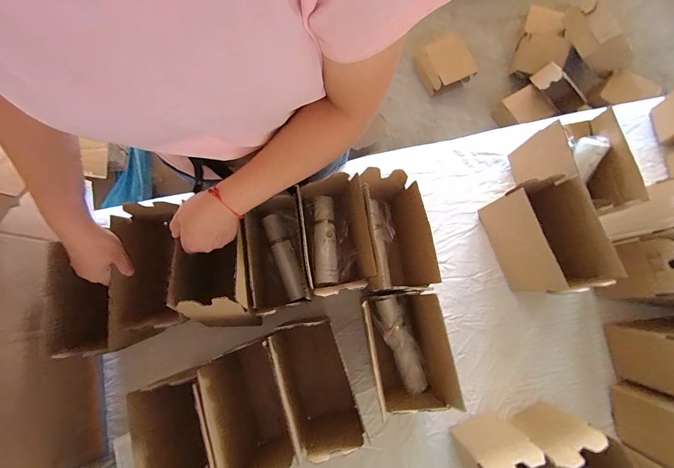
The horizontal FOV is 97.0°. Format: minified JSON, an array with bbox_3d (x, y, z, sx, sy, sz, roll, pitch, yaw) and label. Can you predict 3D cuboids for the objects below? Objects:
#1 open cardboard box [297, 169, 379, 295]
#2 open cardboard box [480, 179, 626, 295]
[{"bbox_3d":[-0.002,0.005,0.548,0.099,0.129,0.195,-8,80,-1],"label":"open cardboard box"},{"bbox_3d":[0.384,0.005,0.568,0.110,0.167,0.189,-17,80,-2],"label":"open cardboard box"}]

